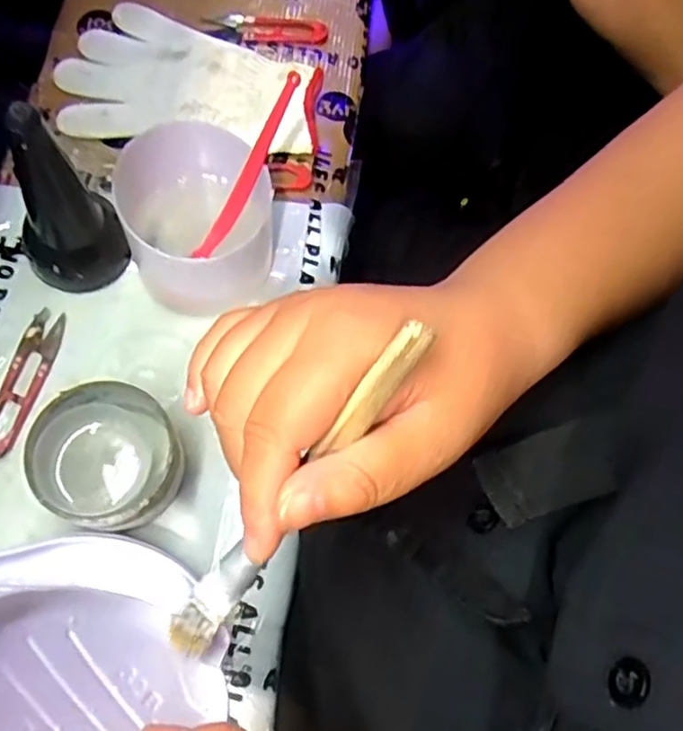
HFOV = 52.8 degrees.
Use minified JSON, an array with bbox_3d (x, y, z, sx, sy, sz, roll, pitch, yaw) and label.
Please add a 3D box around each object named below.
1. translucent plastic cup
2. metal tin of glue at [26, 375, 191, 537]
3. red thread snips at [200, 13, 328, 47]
[{"bbox_3d":[-0.090,-0.095,0.443,0.091,0.101,0.097,2,71,-6],"label":"translucent plastic cup"},{"bbox_3d":[-0.136,0.058,0.414,0.086,0.057,0.080,2,71,-6],"label":"metal tin of glue"},{"bbox_3d":[-0.062,-0.279,0.564,0.098,0.008,0.029,8,71,-4],"label":"red thread snips"}]

